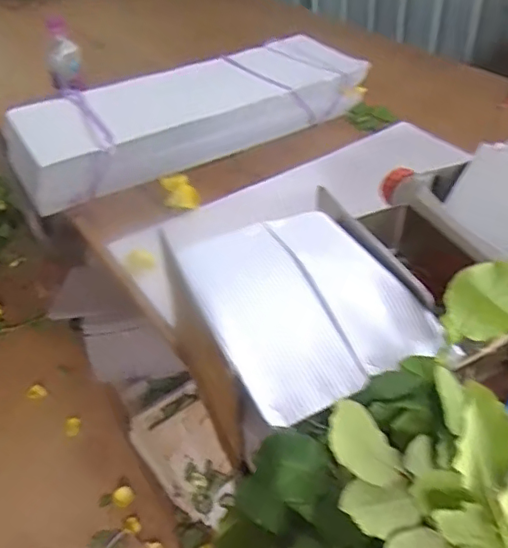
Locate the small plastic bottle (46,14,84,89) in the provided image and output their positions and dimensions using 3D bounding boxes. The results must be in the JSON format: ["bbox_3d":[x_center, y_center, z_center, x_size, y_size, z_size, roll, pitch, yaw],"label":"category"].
[{"bbox_3d":[-0.314,-0.361,0.914,0.058,0.108,0.042,-13,43,-11],"label":"small plastic bottle"}]

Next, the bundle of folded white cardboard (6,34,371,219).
[{"bbox_3d":[-0.108,-0.280,0.962,0.598,0.105,0.219,-24,46,-21],"label":"bundle of folded white cardboard"}]

